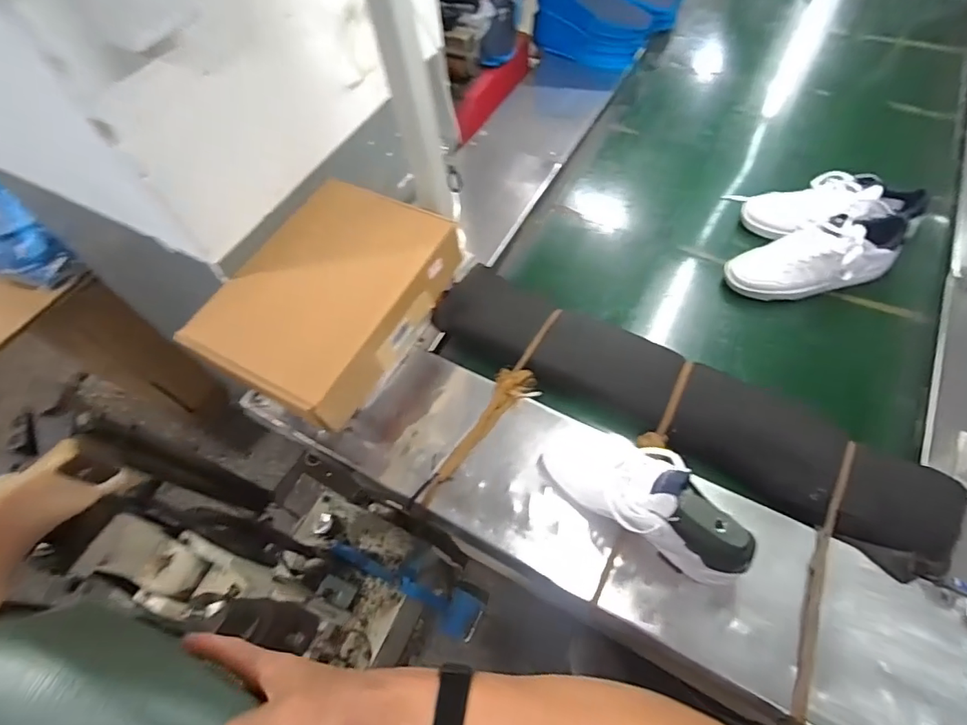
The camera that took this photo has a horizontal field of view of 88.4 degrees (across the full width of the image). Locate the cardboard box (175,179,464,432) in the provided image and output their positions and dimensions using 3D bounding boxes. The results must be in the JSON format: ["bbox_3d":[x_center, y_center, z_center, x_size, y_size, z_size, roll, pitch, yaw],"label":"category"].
[{"bbox_3d":[-0.230,-0.108,0.760,0.247,0.113,0.356,24,63,17],"label":"cardboard box"}]

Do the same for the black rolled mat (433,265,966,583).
[{"bbox_3d":[0.281,0.056,0.804,0.822,0.084,0.170,29,65,20],"label":"black rolled mat"}]

